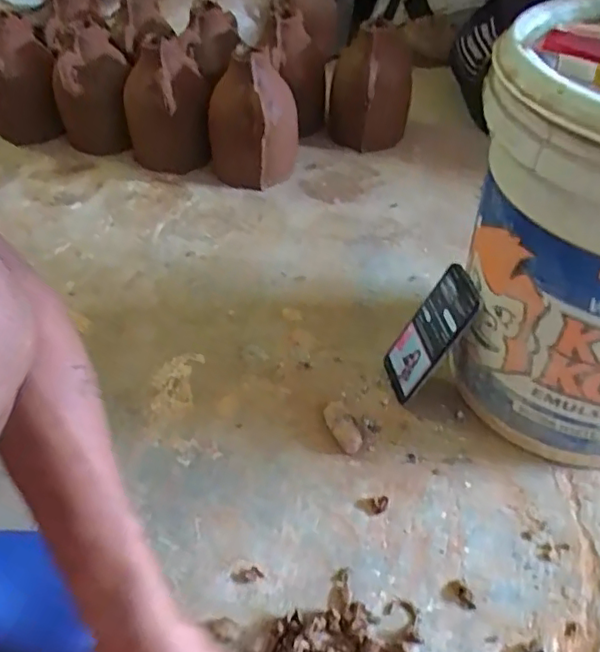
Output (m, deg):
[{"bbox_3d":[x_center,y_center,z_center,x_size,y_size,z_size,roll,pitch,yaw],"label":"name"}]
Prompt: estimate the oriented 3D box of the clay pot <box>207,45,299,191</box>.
[{"bbox_3d":[-0.077,-0.336,0.954,0.145,0.194,0.129,-4,46,-3],"label":"clay pot"}]

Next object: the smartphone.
[{"bbox_3d":[0.143,0.011,0.648,0.015,0.160,0.072,7,40,-31],"label":"smartphone"}]

